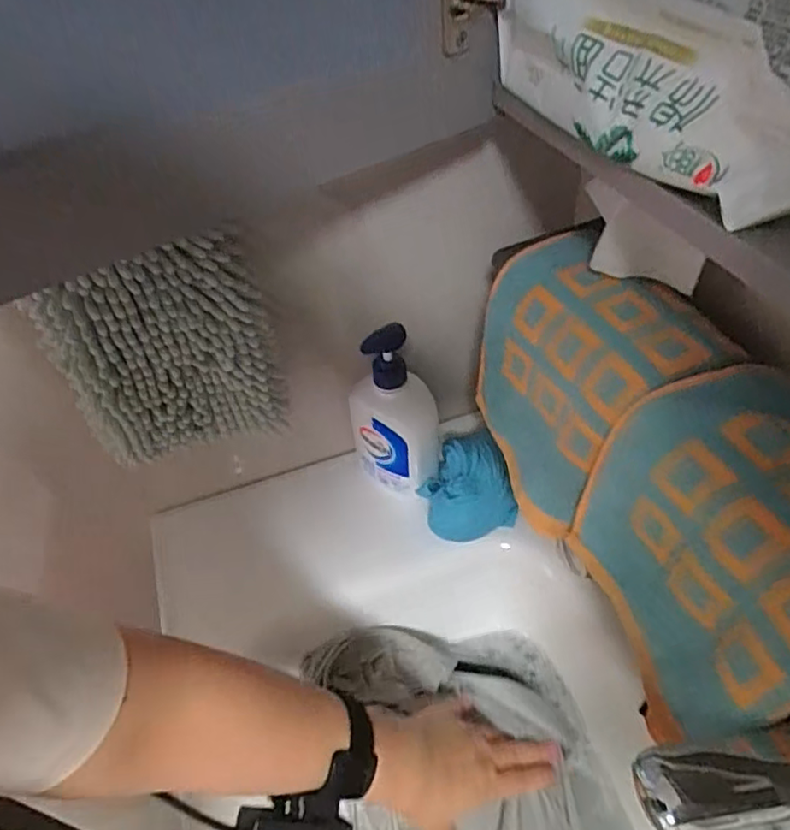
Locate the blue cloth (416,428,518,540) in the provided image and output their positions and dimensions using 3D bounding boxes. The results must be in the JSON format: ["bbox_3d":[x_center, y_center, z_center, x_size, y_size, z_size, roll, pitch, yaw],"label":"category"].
[{"bbox_3d":[0.069,0.079,0.614,0.088,0.080,0.086,-17,47,-9],"label":"blue cloth"}]

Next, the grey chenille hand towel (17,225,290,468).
[{"bbox_3d":[-0.175,-0.043,0.479,0.159,0.184,0.027,-15,47,-8],"label":"grey chenille hand towel"}]

